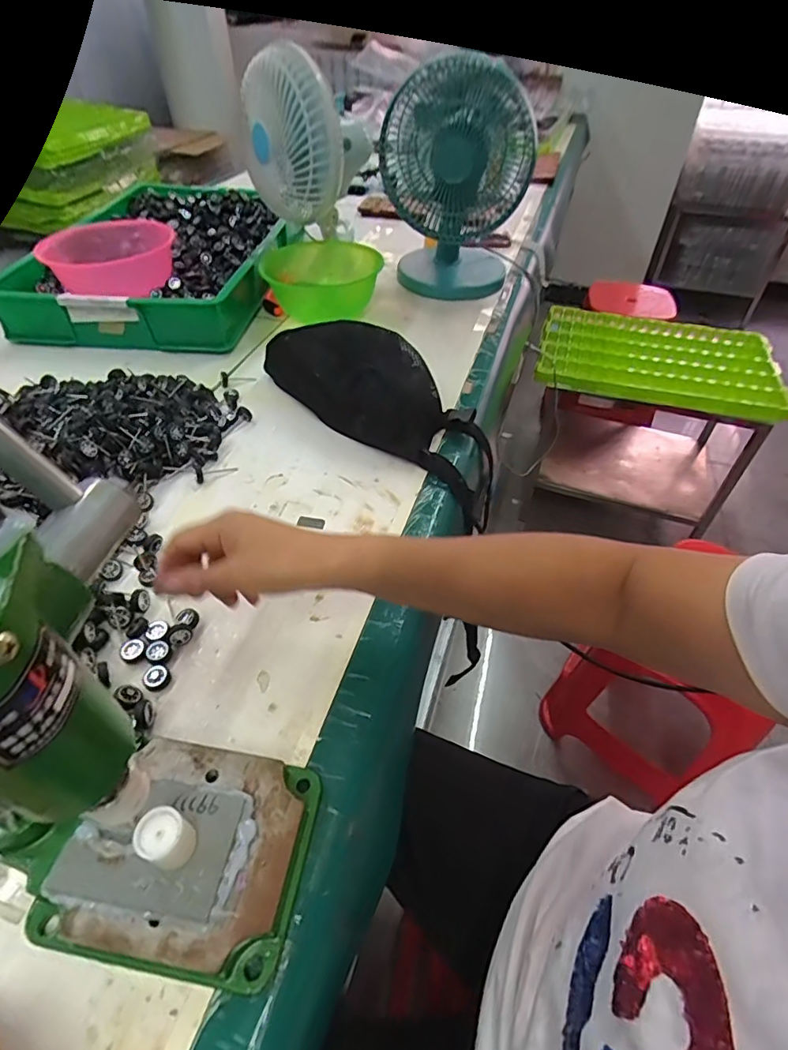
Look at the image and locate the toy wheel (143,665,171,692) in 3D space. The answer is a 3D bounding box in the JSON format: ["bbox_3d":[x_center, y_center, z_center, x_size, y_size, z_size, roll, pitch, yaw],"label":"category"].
[{"bbox_3d":[-0.187,0.121,0.404,0.018,0.009,0.019,2,47,-3],"label":"toy wheel"}]

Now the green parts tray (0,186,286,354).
[{"bbox_3d":[-0.379,-0.477,0.894,0.326,0.082,0.511,5,47,0],"label":"green parts tray"}]

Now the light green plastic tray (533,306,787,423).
[{"bbox_3d":[0.706,-0.461,1.400,0.623,0.065,0.453,7,47,5],"label":"light green plastic tray"}]

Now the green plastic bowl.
[{"bbox_3d":[-0.124,-0.425,0.865,0.180,0.081,0.221,-4,48,-9],"label":"green plastic bowl"}]

